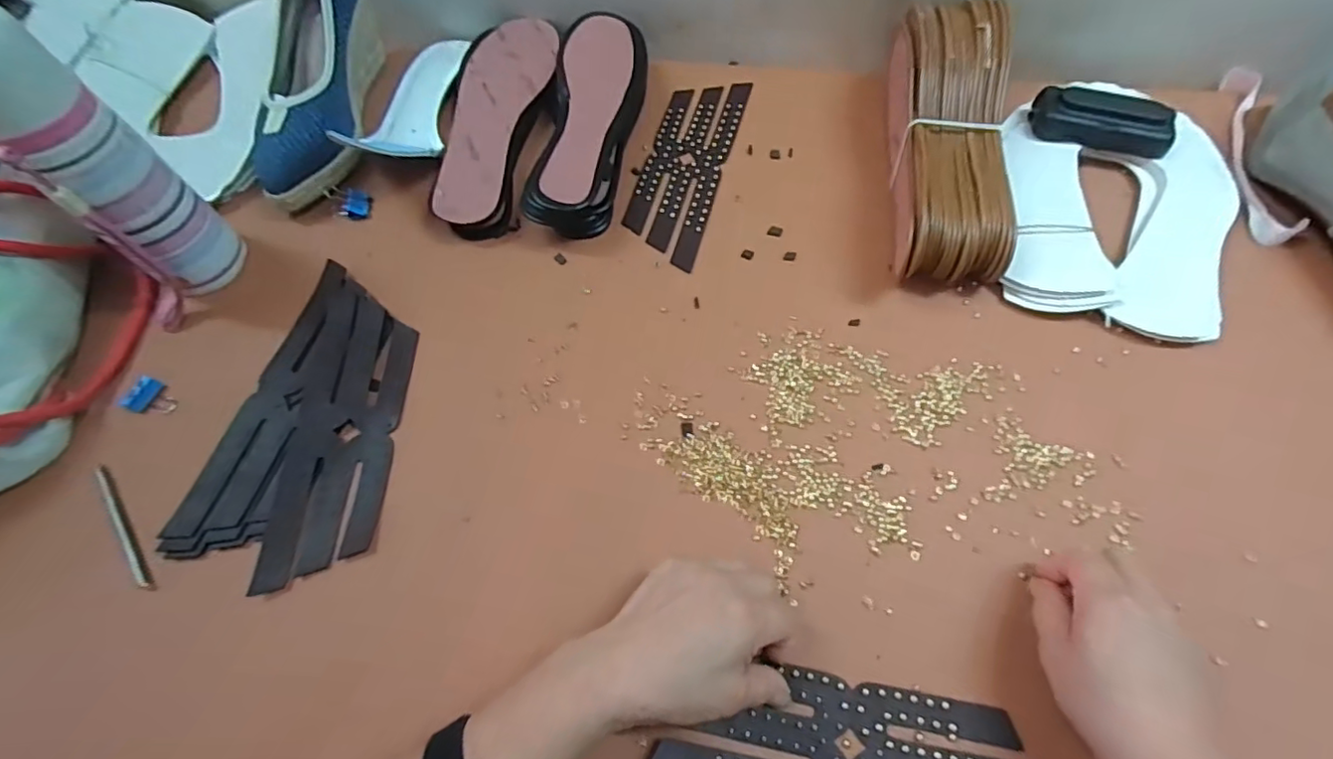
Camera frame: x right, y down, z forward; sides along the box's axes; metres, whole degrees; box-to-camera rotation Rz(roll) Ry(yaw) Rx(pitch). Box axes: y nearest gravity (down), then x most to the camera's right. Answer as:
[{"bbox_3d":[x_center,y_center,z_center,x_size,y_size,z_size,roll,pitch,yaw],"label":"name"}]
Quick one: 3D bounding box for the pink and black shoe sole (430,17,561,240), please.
[{"bbox_3d":[-0.147,-0.231,0.525,0.081,0.031,0.232,2,64,3],"label":"pink and black shoe sole"}]

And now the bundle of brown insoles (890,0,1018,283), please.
[{"bbox_3d":[0.224,-0.187,0.473,0.079,0.086,0.238,6,65,5],"label":"bundle of brown insoles"}]

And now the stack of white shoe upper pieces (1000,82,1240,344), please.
[{"bbox_3d":[0.363,-0.148,0.483,0.167,0.024,0.241,19,66,10],"label":"stack of white shoe upper pieces"}]

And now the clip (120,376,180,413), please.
[{"bbox_3d":[-0.376,0.015,0.433,0.029,0.021,0.026,20,67,11],"label":"clip"}]

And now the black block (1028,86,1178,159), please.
[{"bbox_3d":[0.367,-0.218,0.502,0.103,0.028,0.045,15,66,9],"label":"black block"}]

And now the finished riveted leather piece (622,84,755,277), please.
[{"bbox_3d":[0.018,-0.192,0.524,0.068,0.006,0.212,14,66,8],"label":"finished riveted leather piece"}]

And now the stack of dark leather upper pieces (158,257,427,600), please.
[{"bbox_3d":[-0.244,0.028,0.419,0.120,0.010,0.216,11,65,7],"label":"stack of dark leather upper pieces"}]

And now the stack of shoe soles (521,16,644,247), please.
[{"bbox_3d":[-0.064,-0.220,0.510,0.069,0.057,0.216,7,65,5],"label":"stack of shoe soles"}]

